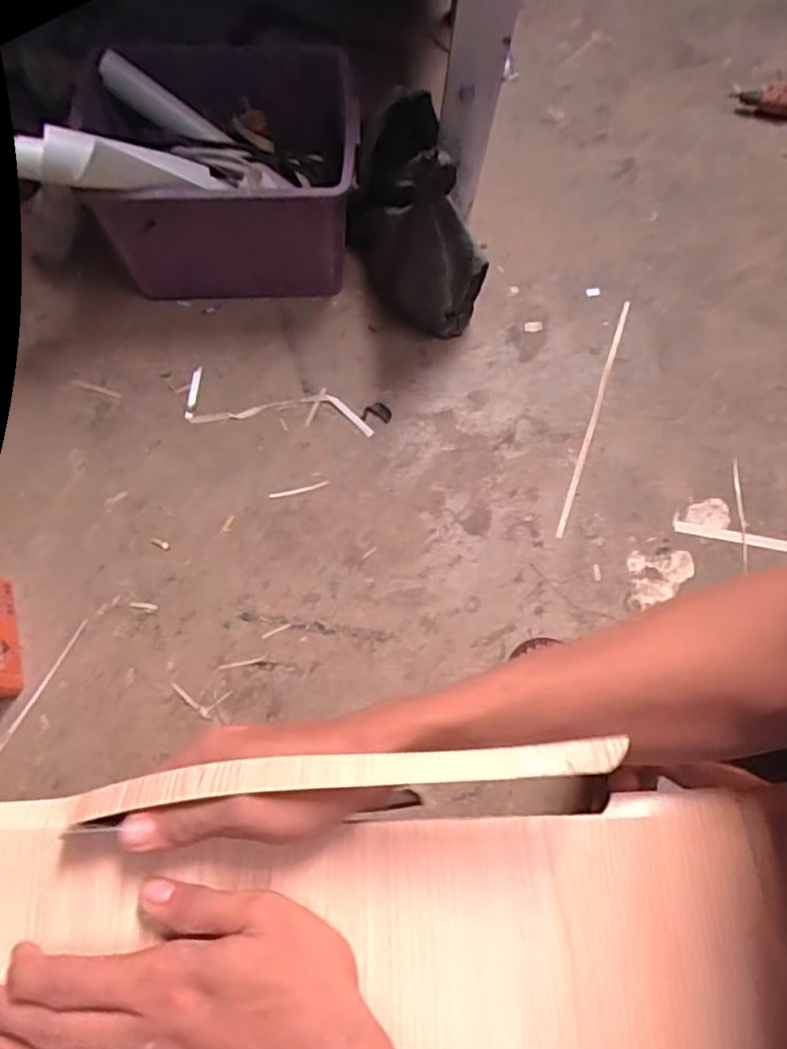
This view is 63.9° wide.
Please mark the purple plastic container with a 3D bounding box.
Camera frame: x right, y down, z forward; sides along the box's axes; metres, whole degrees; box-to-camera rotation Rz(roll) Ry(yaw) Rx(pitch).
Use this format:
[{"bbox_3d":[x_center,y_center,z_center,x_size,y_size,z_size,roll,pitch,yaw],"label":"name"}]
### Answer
[{"bbox_3d":[-0.338,-0.730,1.302,0.517,0.351,0.398,4,72,0],"label":"purple plastic container"}]

